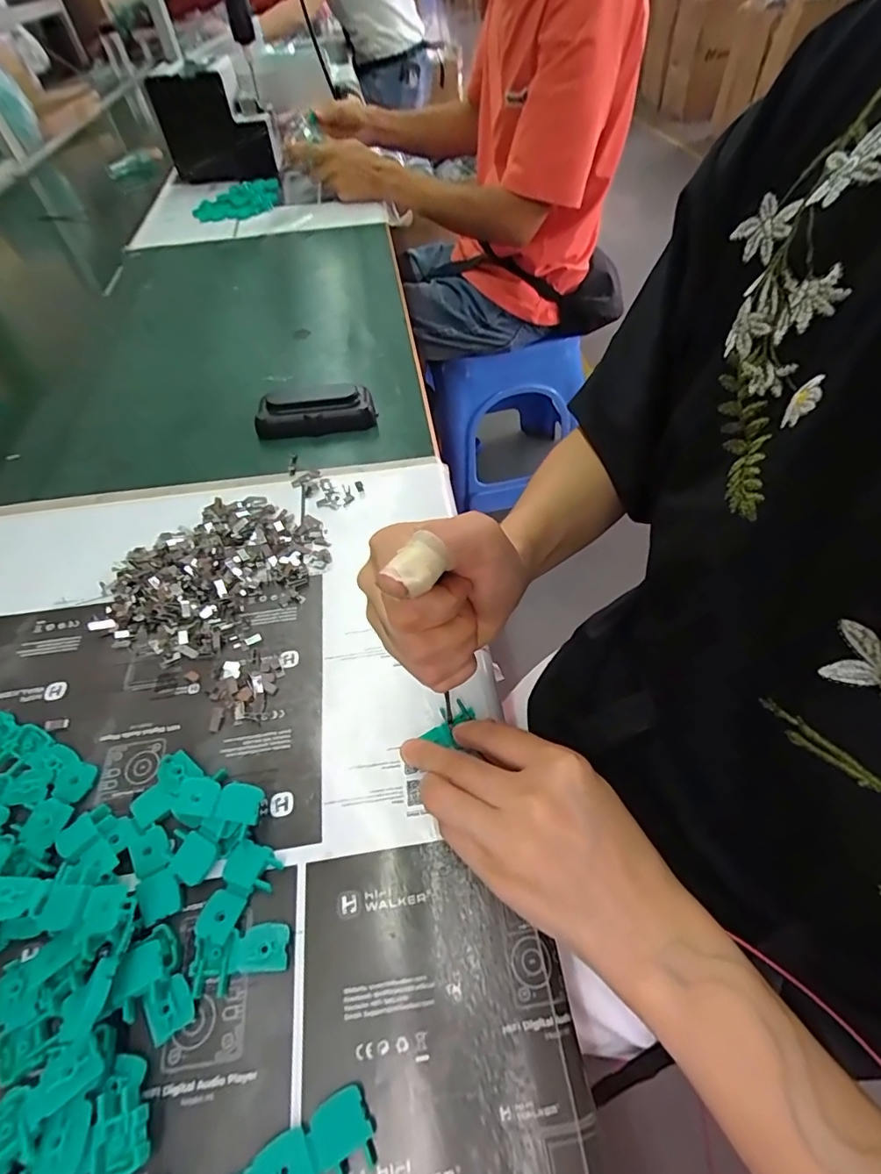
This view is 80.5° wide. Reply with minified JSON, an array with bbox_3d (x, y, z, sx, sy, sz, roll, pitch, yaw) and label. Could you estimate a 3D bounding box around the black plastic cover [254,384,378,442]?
[{"bbox_3d":[-0.117,-0.166,0.488,0.108,0.030,0.039,-6,52,-2],"label":"black plastic cover"}]

